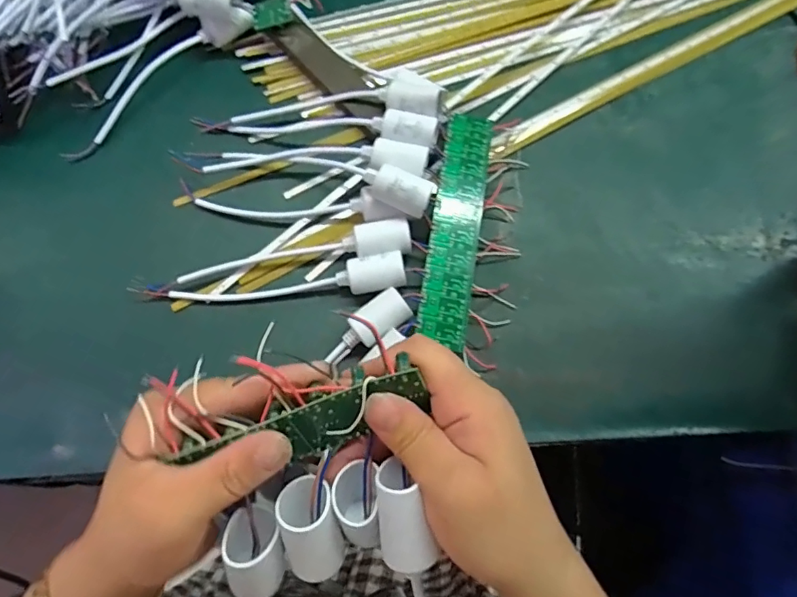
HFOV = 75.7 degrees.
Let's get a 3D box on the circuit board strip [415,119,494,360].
[{"bbox_3d":[0.047,-0.058,0.415,0.038,0.018,0.194,10,75,1],"label":"circuit board strip"}]

